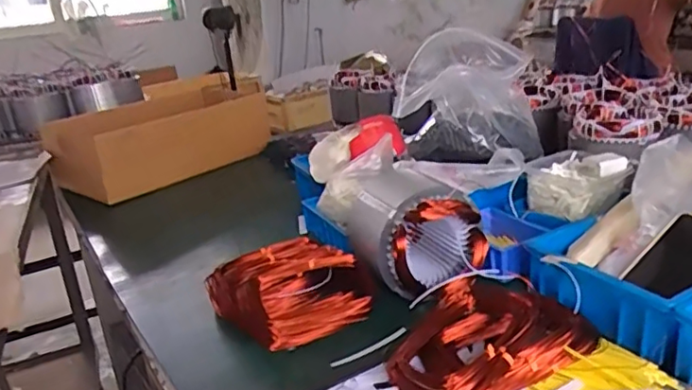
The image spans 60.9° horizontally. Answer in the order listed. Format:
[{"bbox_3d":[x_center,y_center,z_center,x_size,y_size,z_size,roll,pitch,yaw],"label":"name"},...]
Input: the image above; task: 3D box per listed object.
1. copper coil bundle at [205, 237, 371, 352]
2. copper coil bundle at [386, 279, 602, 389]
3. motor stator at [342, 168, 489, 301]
[{"bbox_3d":[-0.076,0.125,0.803,0.165,0.069,0.205,-19,22,-32],"label":"copper coil bundle"},{"bbox_3d":[0.145,0.159,0.659,0.204,0.049,0.146,-14,20,-21],"label":"copper coil bundle"},{"bbox_3d":[0.093,0.049,0.801,0.148,0.132,0.137,-13,20,-19],"label":"motor stator"}]

